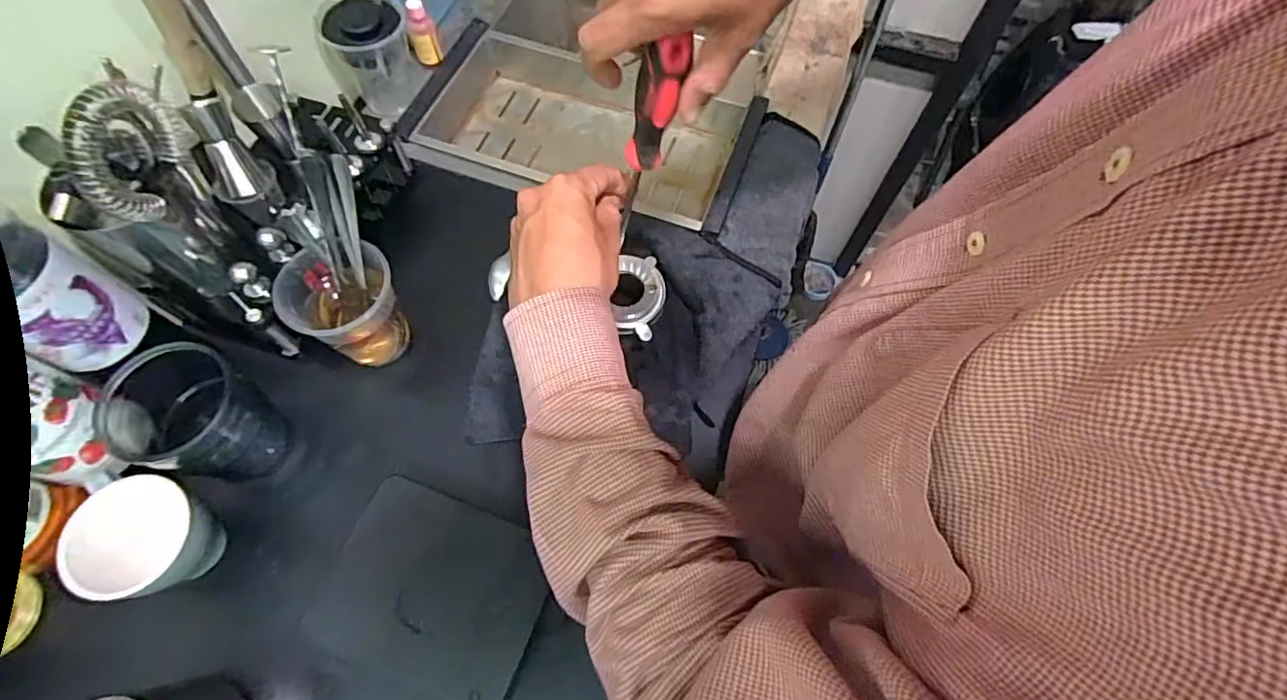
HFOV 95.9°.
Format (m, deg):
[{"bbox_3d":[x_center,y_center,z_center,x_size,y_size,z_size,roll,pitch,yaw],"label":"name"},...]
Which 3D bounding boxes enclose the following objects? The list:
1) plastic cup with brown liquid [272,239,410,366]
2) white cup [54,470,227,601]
[{"bbox_3d":[-0.254,-0.036,0.506,0.080,0.091,0.085,1,64,-2],"label":"plastic cup with brown liquid"},{"bbox_3d":[-0.359,0.139,0.427,0.087,0.081,0.082,1,64,-2],"label":"white cup"}]

